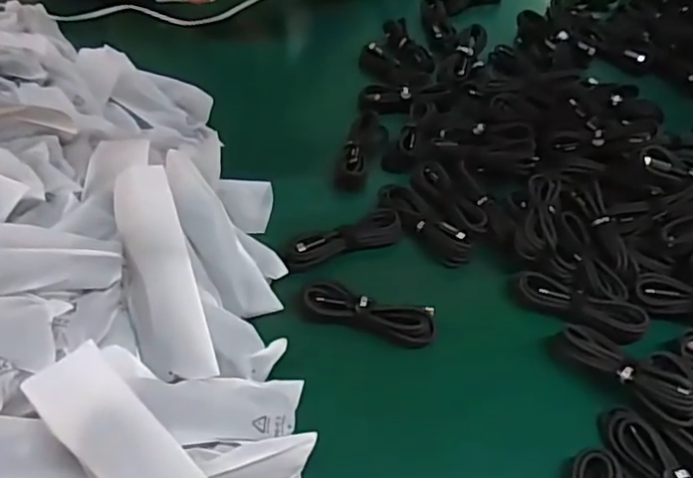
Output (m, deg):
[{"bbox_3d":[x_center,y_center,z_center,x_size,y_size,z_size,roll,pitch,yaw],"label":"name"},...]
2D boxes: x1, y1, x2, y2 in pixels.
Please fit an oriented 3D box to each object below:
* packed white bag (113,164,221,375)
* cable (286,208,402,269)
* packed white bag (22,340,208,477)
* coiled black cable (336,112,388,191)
[{"bbox_3d":[-0.135,0.026,0.443,0.048,0.031,0.154,-14,79,-16],"label":"packed white bag"},{"bbox_3d":[-0.002,0.000,0.563,0.113,0.014,0.036,-21,51,-23],"label":"cable"},{"bbox_3d":[-0.129,0.137,0.372,0.055,0.020,0.152,-38,90,-33],"label":"packed white bag"},{"bbox_3d":[0.018,-0.096,0.663,0.036,0.032,0.113,12,46,8],"label":"coiled black cable"}]

